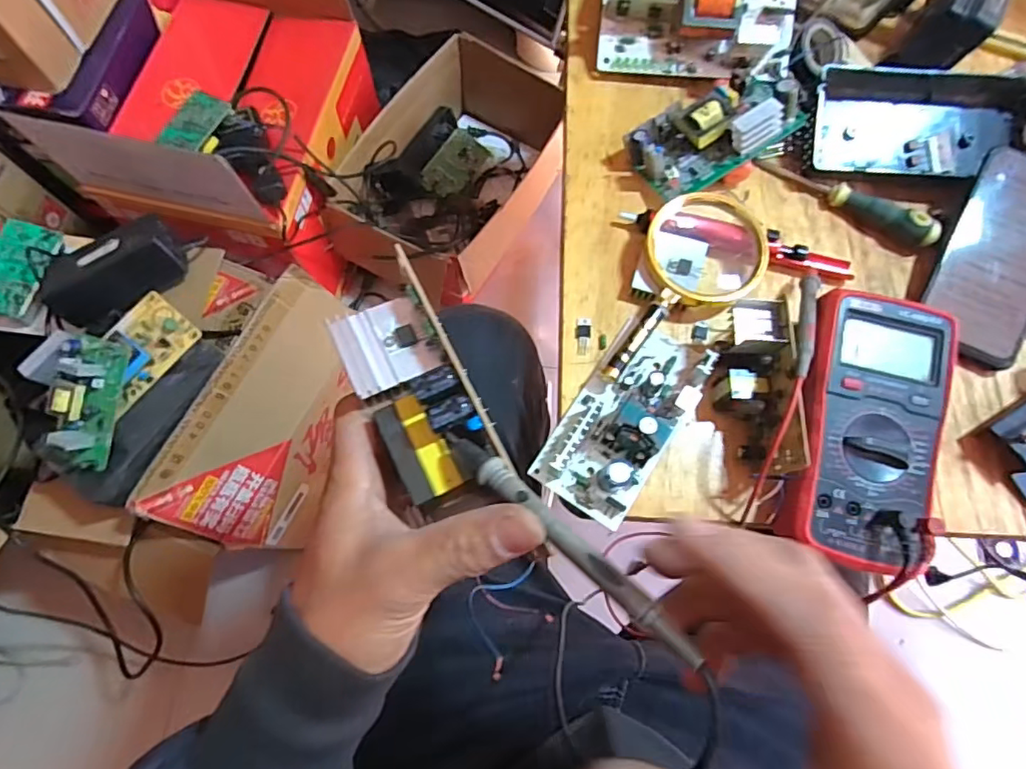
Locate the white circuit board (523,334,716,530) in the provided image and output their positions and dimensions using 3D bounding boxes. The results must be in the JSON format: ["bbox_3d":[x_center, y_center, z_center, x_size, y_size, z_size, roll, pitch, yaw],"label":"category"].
[{"bbox_3d":[0.083,0.018,0.396,0.070,0.043,0.146,34,75,9],"label":"white circuit board"}]

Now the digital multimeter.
[{"bbox_3d":[0.236,0.030,0.389,0.089,0.052,0.177,17,73,4],"label":"digital multimeter"}]

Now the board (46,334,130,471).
[{"bbox_3d":[-0.424,0.020,0.565,0.060,0.040,0.129,8,92,1],"label":"board"}]

